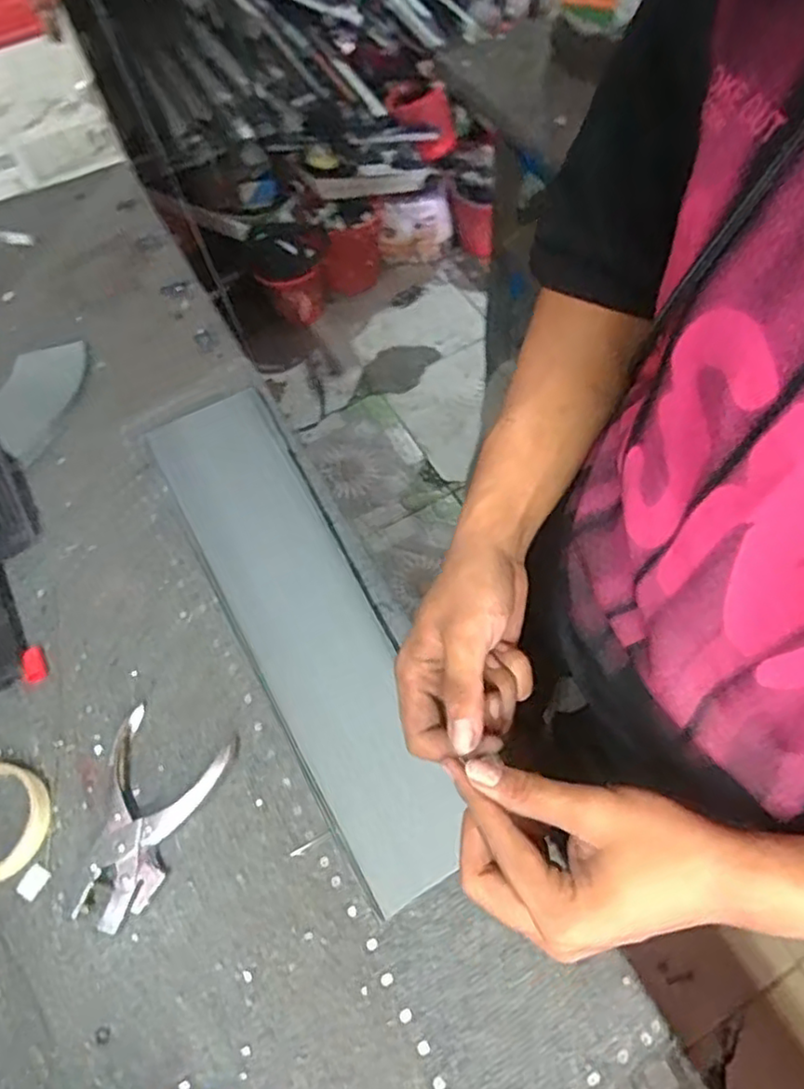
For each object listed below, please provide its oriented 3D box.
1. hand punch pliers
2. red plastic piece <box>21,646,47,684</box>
[{"bbox_3d":[-0.200,0.214,0.521,0.091,0.019,0.148,13,62,10],"label":"hand punch pliers"},{"bbox_3d":[-0.325,0.105,0.592,0.016,0.008,0.034,-19,61,-7],"label":"red plastic piece"}]

